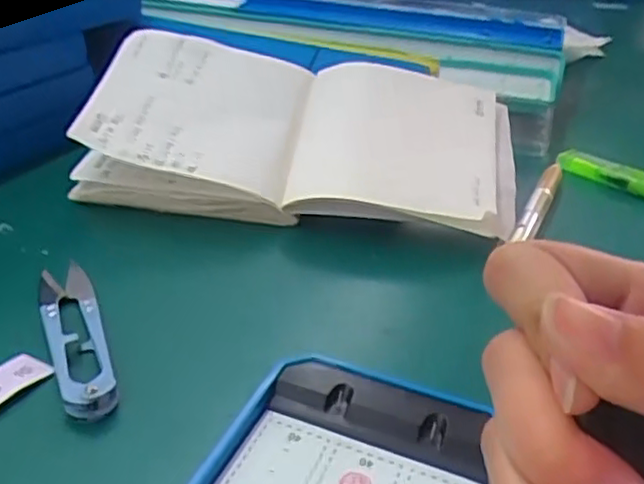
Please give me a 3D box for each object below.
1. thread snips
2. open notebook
[{"bbox_3d":[-0.102,0.034,0.278,0.022,0.009,0.105,-9,32,-23],"label":"thread snips"},{"bbox_3d":[-0.009,-0.065,0.398,0.234,0.064,0.129,8,30,5],"label":"open notebook"}]

